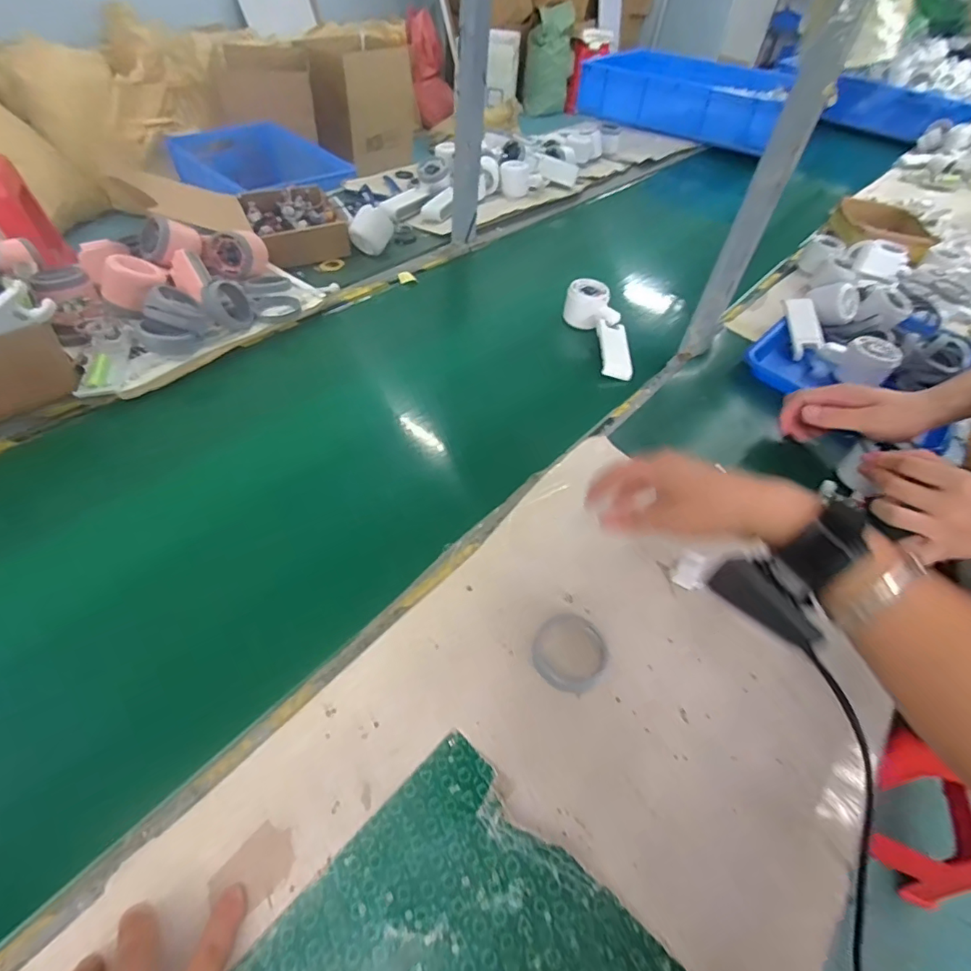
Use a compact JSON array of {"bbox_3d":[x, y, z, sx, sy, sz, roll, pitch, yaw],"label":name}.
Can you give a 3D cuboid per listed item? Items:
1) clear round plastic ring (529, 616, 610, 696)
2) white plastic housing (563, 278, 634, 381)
[{"bbox_3d":[0.066,0.130,0.398,0.058,0.006,0.061,3,48,-3],"label":"clear round plastic ring"},{"bbox_3d":[0.163,-0.219,0.702,0.063,0.068,0.163,-12,46,-13],"label":"white plastic housing"}]

